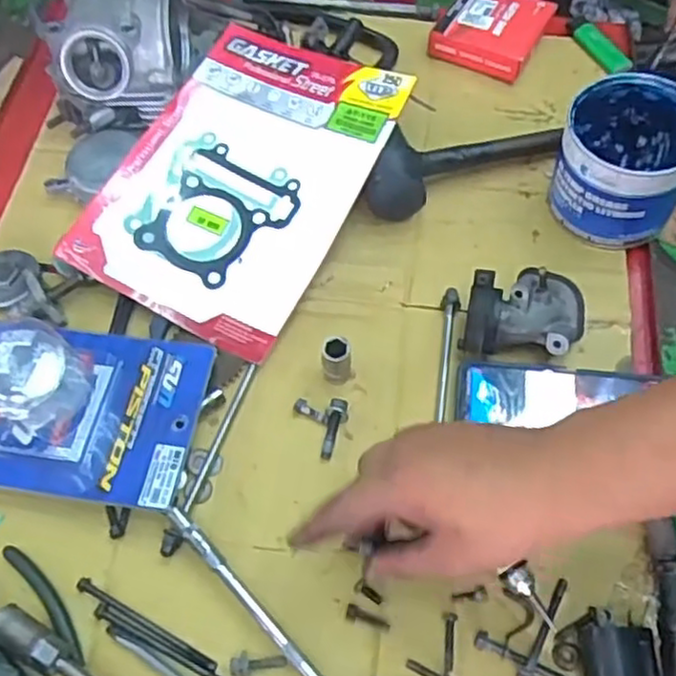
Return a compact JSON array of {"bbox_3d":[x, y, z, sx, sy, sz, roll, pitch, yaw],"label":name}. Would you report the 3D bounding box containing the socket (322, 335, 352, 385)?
[{"bbox_3d":[-0.001,0.017,0.525,0.021,0.042,0.019,-1,61,0],"label":"socket"}]

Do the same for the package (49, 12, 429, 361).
[{"bbox_3d":[-0.079,-0.138,0.595,0.189,0.020,0.271,26,74,12],"label":"package"}]

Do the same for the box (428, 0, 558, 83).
[{"bbox_3d":[0.148,-0.304,0.705,0.097,0.029,0.095,25,64,13],"label":"box"}]

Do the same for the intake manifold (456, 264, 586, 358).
[{"bbox_3d":[0.139,-0.018,0.538,0.091,0.048,0.067,3,61,2],"label":"intake manifold"}]

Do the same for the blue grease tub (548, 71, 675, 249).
[{"bbox_3d":[0.226,-0.140,0.576,0.095,0.090,0.099,0,61,0],"label":"blue grease tub"}]

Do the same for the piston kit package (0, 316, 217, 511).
[{"bbox_3d":[-0.204,0.036,0.493,0.204,0.052,0.126,8,61,5],"label":"piston kit package"}]

